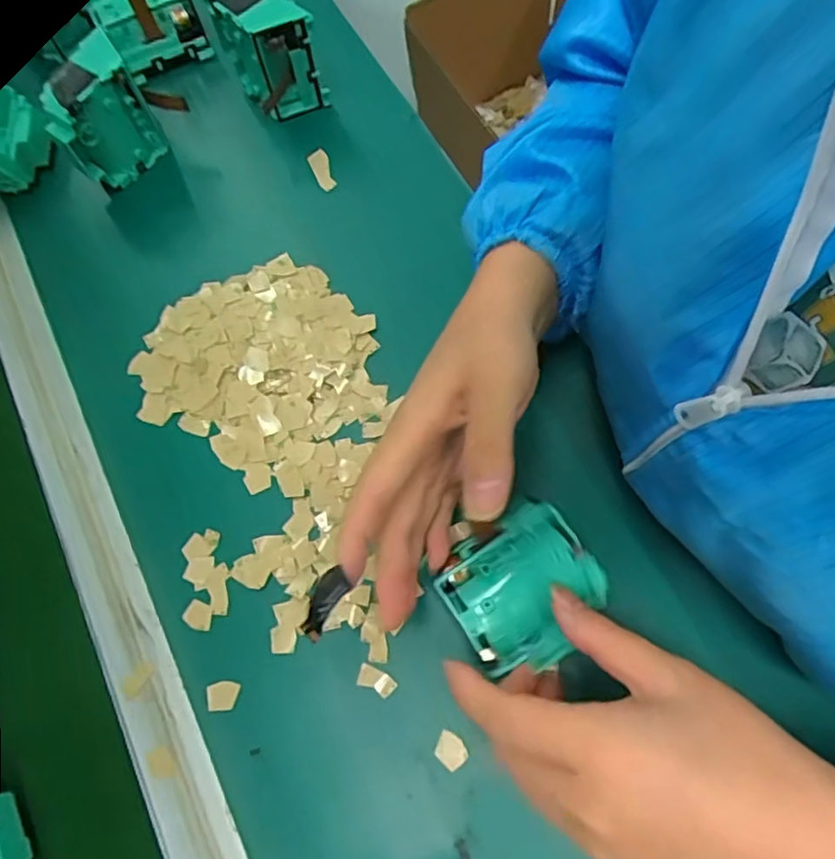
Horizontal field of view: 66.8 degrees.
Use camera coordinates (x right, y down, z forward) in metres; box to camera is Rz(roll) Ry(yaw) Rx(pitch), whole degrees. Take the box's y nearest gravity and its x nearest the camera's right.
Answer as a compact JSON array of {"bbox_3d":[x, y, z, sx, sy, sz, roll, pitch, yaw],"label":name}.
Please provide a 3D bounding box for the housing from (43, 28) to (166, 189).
[{"bbox_3d":[-0.206,-0.201,0.417,0.058,0.084,0.035,-38,72,-15],"label":"housing"}]

